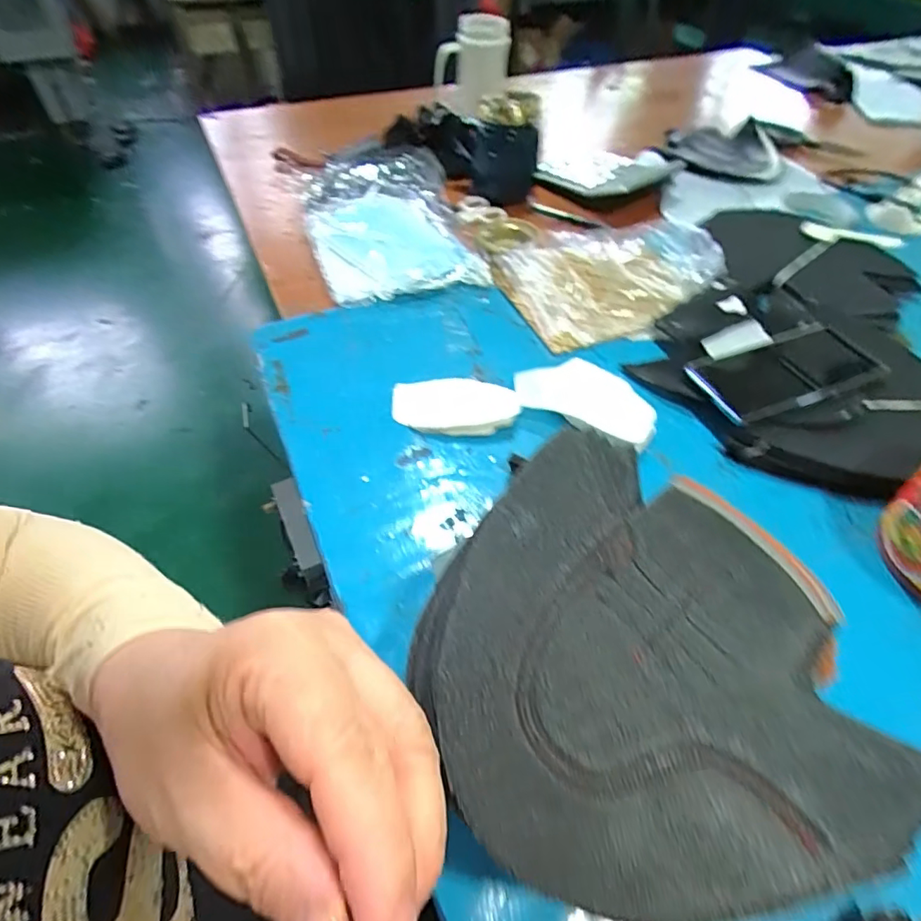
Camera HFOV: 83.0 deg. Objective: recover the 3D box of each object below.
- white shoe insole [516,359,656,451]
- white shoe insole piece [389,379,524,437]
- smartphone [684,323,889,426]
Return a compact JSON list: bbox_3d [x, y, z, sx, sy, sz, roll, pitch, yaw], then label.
[{"bbox_3d":[0.101,-0.049,0.425,0.115,0.029,0.052,17,52,12],"label":"white shoe insole"},{"bbox_3d":[-0.005,-0.044,0.430,0.102,0.015,0.056,3,52,0],"label":"white shoe insole piece"},{"bbox_3d":[0.277,-0.076,0.440,0.156,0.013,0.075,-18,55,-16],"label":"smartphone"}]

